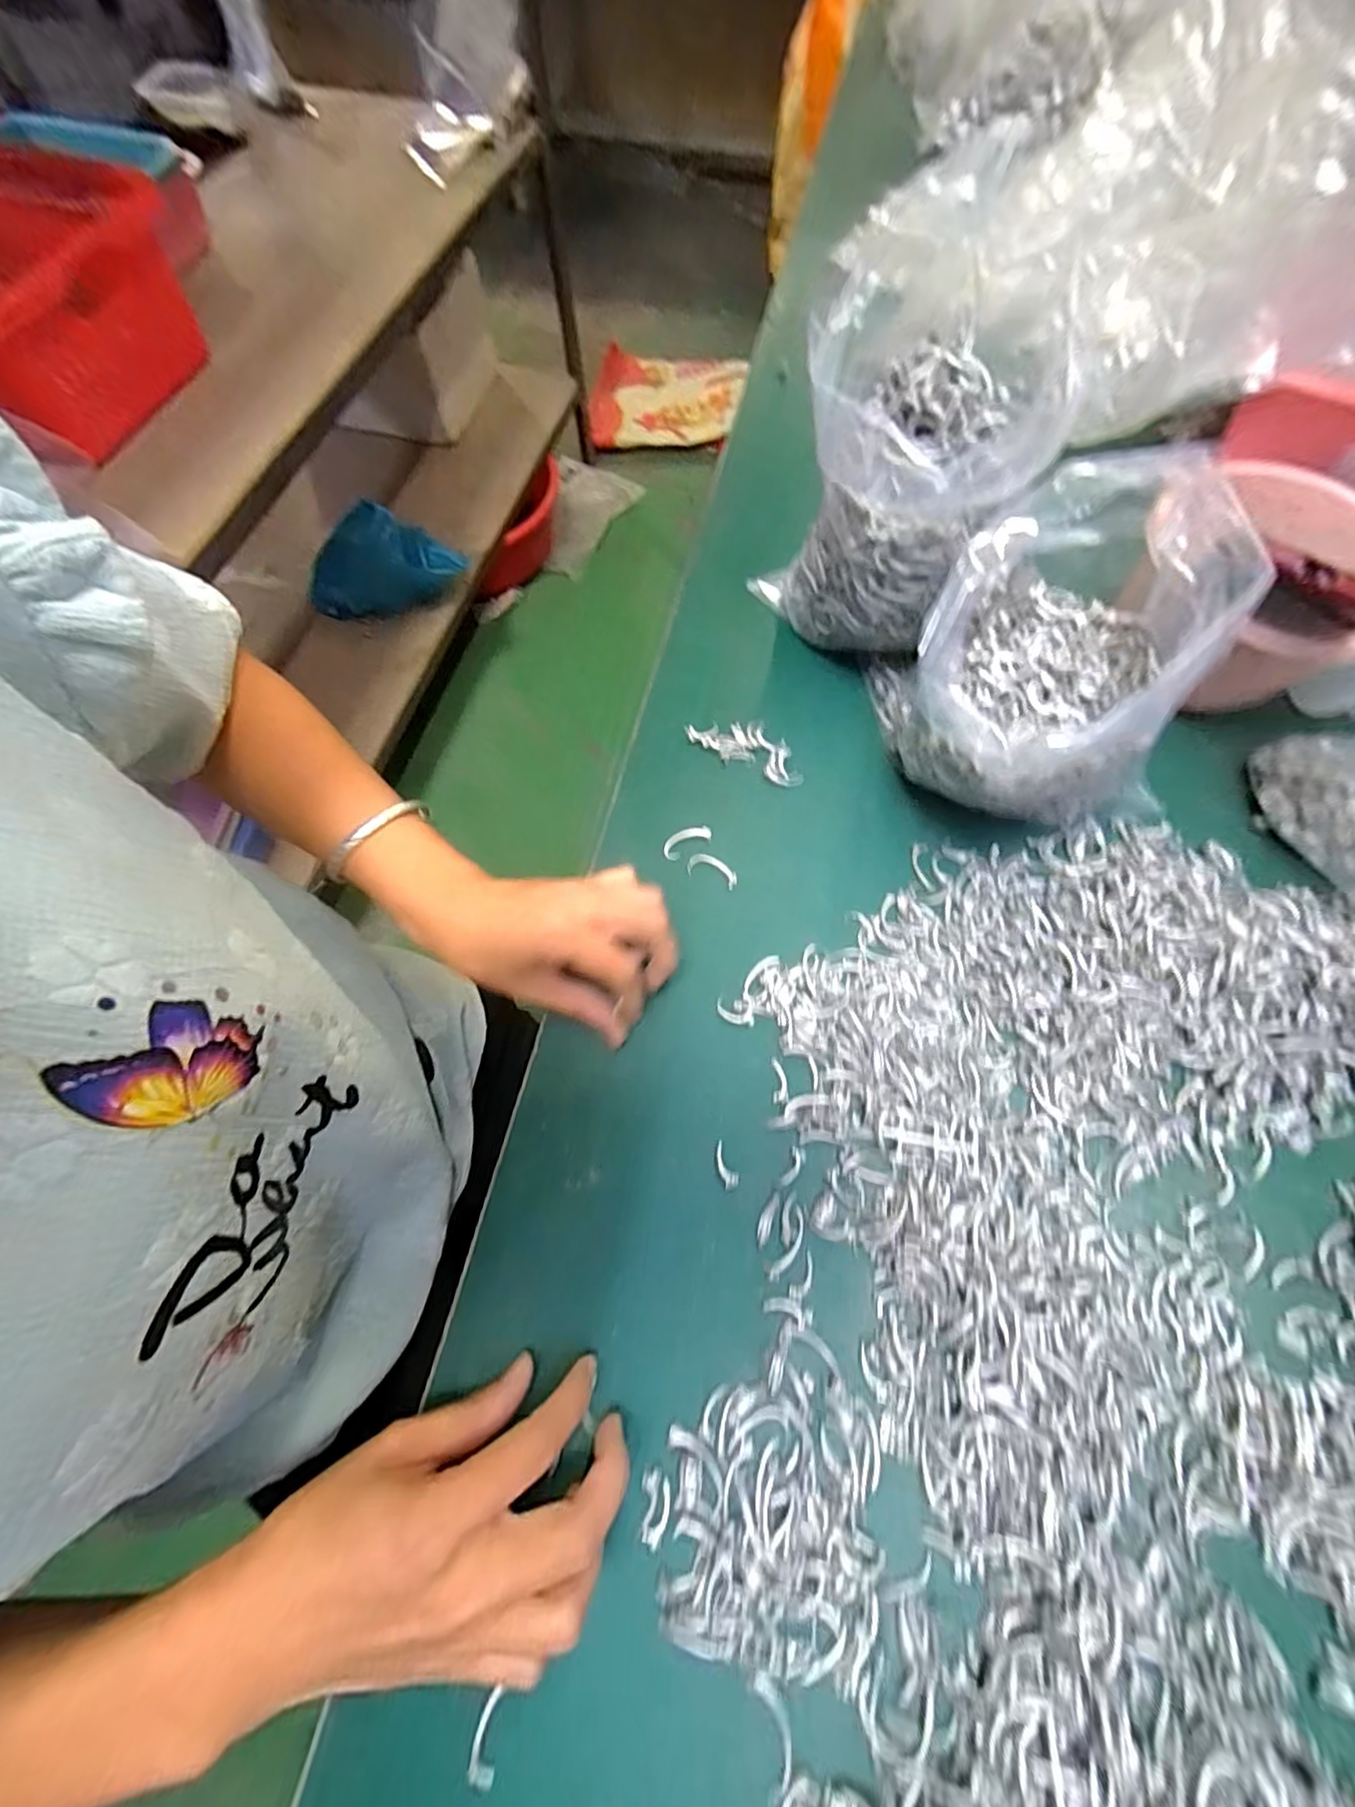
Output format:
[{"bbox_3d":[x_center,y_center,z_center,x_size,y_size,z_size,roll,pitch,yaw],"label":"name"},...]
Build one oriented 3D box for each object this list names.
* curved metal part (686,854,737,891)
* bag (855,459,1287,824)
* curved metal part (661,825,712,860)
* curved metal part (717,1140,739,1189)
[{"bbox_3d":[0.021,-0.020,0.353,0.030,0.004,0.014,20,69,8],"label":"curved metal part"},{"bbox_3d":[0.195,-0.123,0.322,0.163,0.135,0.136,-8,68,-3],"label":"bag"},{"bbox_3d":[0.006,-0.039,0.359,0.032,0.004,0.013,-29,71,-11],"label":"curved metal part"},{"bbox_3d":[0.023,0.128,0.290,0.008,0.004,0.021,-20,69,-8],"label":"curved metal part"}]

